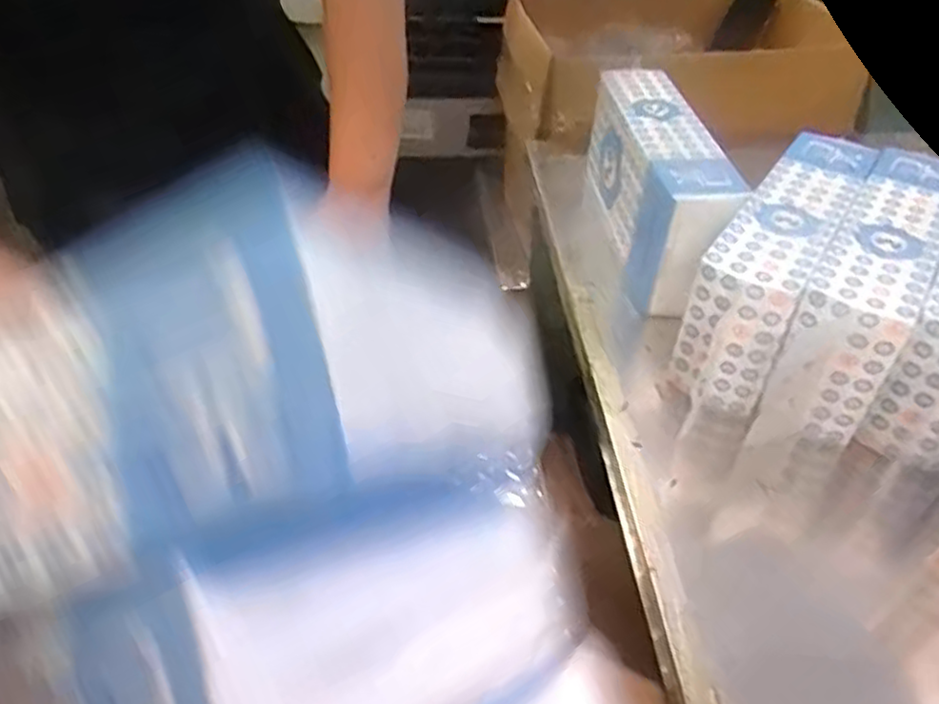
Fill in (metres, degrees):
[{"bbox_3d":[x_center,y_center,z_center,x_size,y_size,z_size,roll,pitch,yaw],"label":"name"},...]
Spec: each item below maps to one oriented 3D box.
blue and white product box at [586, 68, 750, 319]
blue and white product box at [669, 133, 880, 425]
[{"bbox_3d":[0.228,-0.195,0.869,0.092,0.159,0.312,-3,43,-5],"label":"blue and white product box"},{"bbox_3d":[0.318,-0.085,0.756,0.090,0.153,0.360,25,48,24],"label":"blue and white product box"}]

